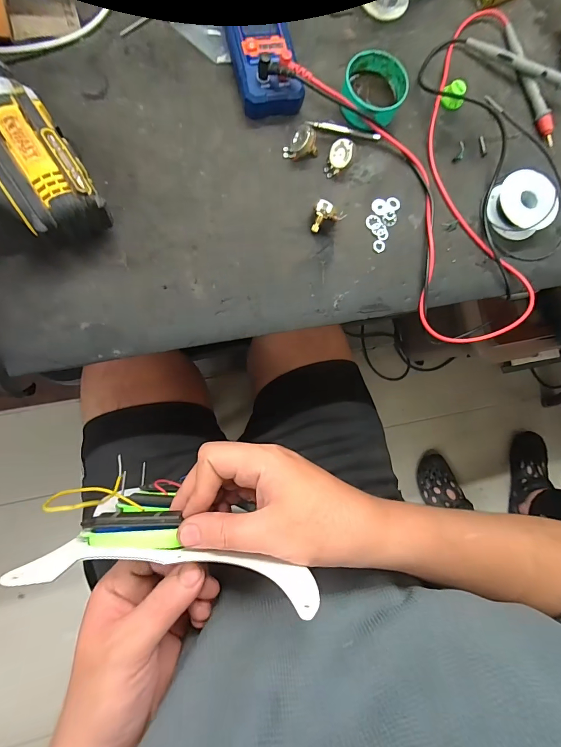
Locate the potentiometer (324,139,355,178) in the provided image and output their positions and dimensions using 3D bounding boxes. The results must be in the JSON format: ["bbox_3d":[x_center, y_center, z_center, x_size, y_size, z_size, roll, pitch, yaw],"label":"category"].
[{"bbox_3d":[0.056,-0.204,0.326,0.023,0.015,0.030,21,107,11],"label":"potentiometer"}]

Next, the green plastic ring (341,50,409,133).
[{"bbox_3d":[0.090,-0.272,0.337,0.059,0.027,0.065,13,83,-6],"label":"green plastic ring"}]

